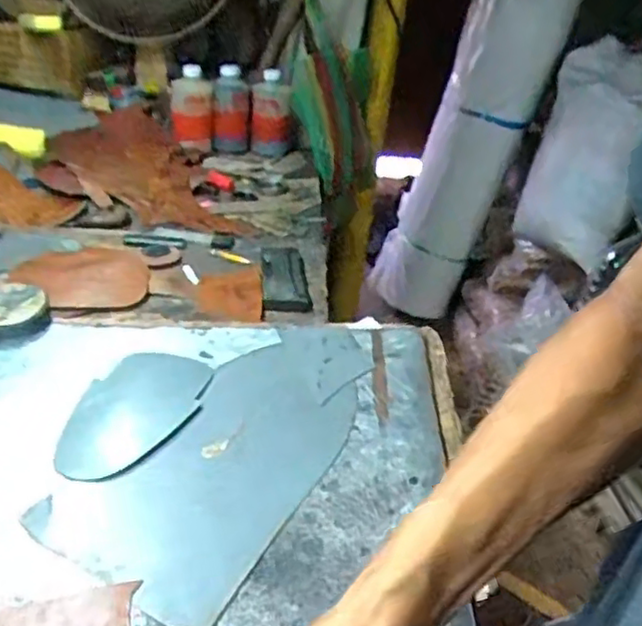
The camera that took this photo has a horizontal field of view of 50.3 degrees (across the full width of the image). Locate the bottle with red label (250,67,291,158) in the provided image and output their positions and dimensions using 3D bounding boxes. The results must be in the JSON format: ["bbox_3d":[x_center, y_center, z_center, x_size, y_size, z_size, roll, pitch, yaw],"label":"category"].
[{"bbox_3d":[-0.092,-0.378,1.295,0.078,0.144,0.076,4,31,-6],"label":"bottle with red label"}]

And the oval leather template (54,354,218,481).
[{"bbox_3d":[-0.165,0.083,0.593,0.095,0.007,0.160,11,33,13],"label":"oval leather template"}]

